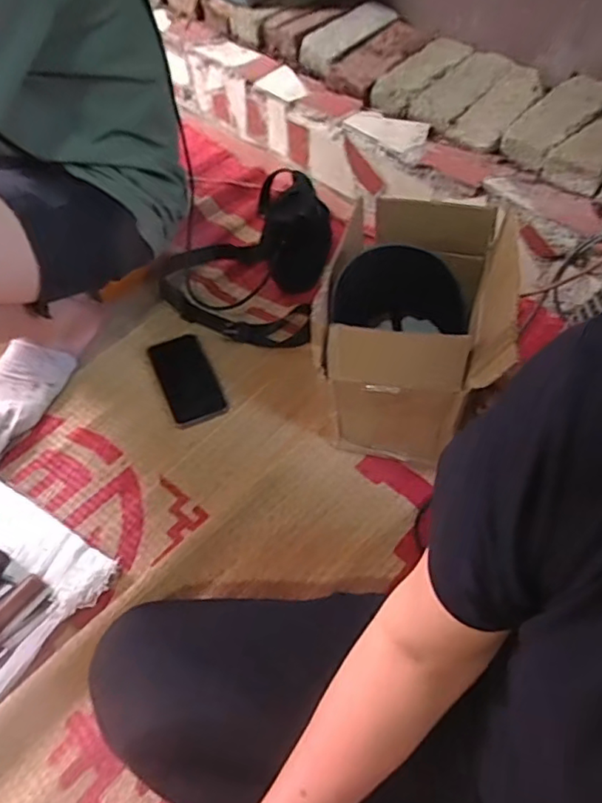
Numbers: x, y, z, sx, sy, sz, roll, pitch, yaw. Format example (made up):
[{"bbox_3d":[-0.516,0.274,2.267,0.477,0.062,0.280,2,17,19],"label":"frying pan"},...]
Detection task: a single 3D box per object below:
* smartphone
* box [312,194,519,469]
[{"bbox_3d":[-0.164,-0.036,0.829,0.075,0.006,0.157,-20,56,-15],"label":"smartphone"},{"bbox_3d":[0.129,-0.080,0.719,0.195,0.245,0.220,10,54,7],"label":"box"}]

